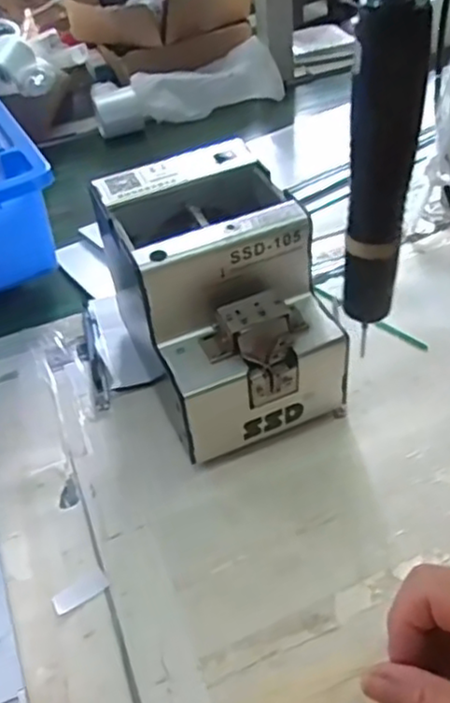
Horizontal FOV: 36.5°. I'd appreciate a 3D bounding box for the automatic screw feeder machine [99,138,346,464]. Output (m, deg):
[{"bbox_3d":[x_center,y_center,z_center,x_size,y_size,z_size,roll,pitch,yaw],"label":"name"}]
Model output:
[{"bbox_3d":[-0.007,-0.037,0.515,0.138,0.151,0.177,-18,44,-11],"label":"automatic screw feeder machine"}]

